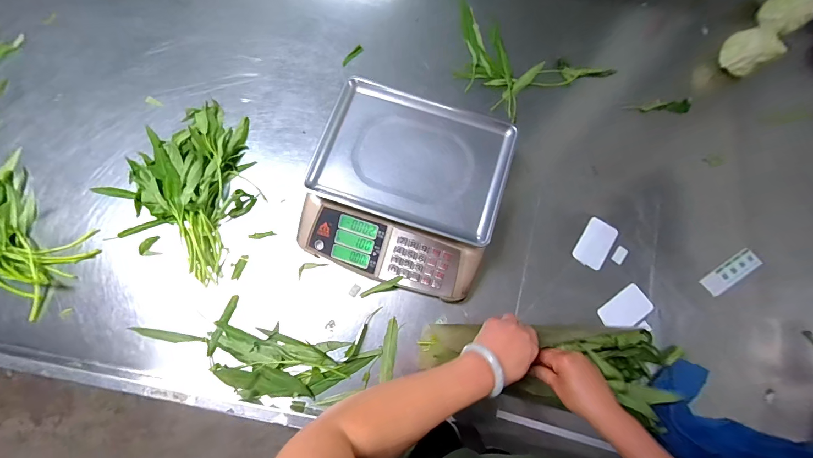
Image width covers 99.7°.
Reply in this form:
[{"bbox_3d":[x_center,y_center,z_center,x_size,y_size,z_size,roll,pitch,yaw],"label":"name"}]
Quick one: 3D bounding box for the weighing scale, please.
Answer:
[{"bbox_3d":[-0.002,-0.077,0.658,0.350,0.104,0.351,17,76,3],"label":"weighing scale"}]

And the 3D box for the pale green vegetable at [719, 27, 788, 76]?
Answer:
[{"bbox_3d":[0.750,-0.389,0.756,0.065,0.089,0.091,-28,78,-8],"label":"pale green vegetable"}]

